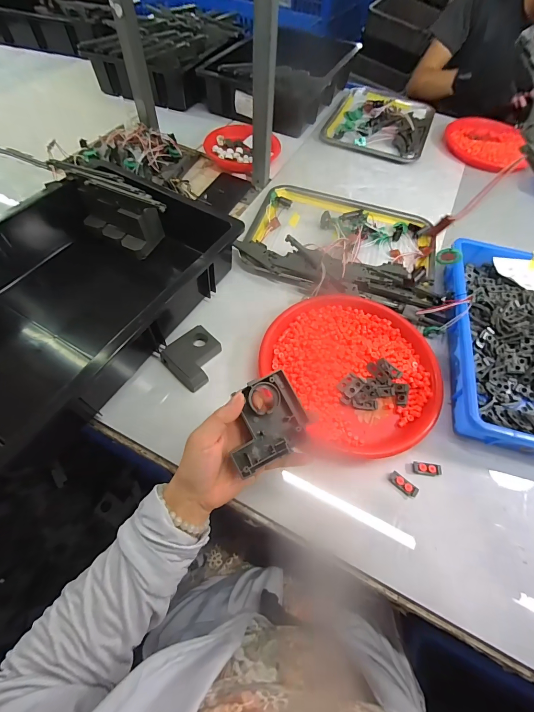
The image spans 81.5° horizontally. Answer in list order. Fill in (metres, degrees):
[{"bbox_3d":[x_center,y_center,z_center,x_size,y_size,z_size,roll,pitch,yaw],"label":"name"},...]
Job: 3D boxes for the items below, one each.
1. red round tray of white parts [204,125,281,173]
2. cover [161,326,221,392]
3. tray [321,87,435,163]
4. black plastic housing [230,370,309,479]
[{"bbox_3d":[-0.067,-0.510,0.761,0.150,0.038,0.154,1,60,-2],"label":"red round tray of white parts"},{"bbox_3d":[-0.107,0.000,0.458,0.083,0.018,0.079,39,65,18],"label":"cover"},{"bbox_3d":[0.327,-0.683,0.880,0.272,0.043,0.365,21,61,9],"label":"tray"},{"bbox_3d":[-0.002,0.062,0.302,0.078,0.029,0.074,-22,100,-20],"label":"black plastic housing"}]

